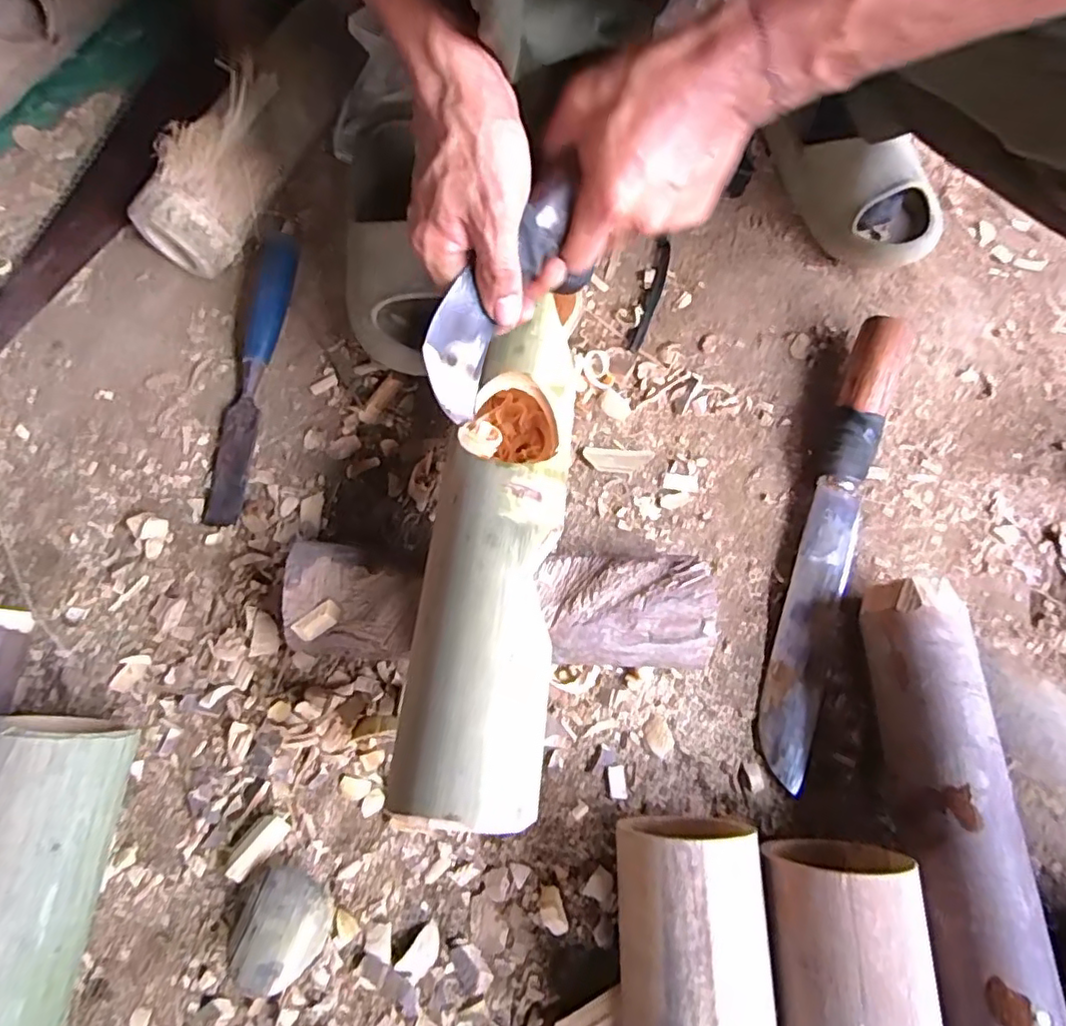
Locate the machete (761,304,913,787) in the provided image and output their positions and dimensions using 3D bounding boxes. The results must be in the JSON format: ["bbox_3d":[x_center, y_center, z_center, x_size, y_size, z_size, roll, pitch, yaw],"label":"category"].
[{"bbox_3d":[0.216,0.015,0.445,0.051,0.041,0.344,21,74,4],"label":"machete"}]

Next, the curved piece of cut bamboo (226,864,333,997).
[{"bbox_3d":[-0.152,0.249,0.376,0.051,0.026,0.063,9,74,1],"label":"curved piece of cut bamboo"}]

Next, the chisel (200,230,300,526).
[{"bbox_3d":[-0.218,-0.107,0.479,0.029,0.025,0.234,6,74,0],"label":"chisel"}]

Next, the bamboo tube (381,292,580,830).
[{"bbox_3d":[-0.017,0.019,0.348,0.074,0.056,0.281,9,63,1],"label":"bamboo tube"}]

